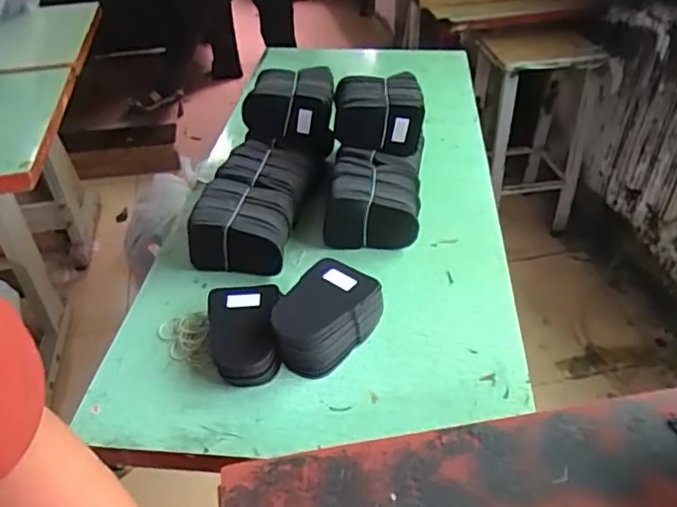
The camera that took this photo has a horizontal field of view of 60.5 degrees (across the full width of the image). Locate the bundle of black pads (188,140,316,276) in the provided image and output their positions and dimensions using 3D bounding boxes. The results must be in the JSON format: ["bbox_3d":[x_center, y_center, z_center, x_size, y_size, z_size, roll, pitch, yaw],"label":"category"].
[{"bbox_3d":[-0.123,-0.077,0.907,0.142,0.095,0.236,5,41,8],"label":"bundle of black pads"}]

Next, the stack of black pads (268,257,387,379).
[{"bbox_3d":[-0.016,0.087,0.730,0.086,0.075,0.139,25,47,28],"label":"stack of black pads"}]

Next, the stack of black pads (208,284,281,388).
[{"bbox_3d":[-0.119,0.100,0.728,0.084,0.051,0.129,-5,40,-3],"label":"stack of black pads"}]

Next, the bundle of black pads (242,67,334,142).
[{"bbox_3d":[-0.083,-0.258,0.988,0.147,0.080,0.115,-1,40,1],"label":"bundle of black pads"}]

